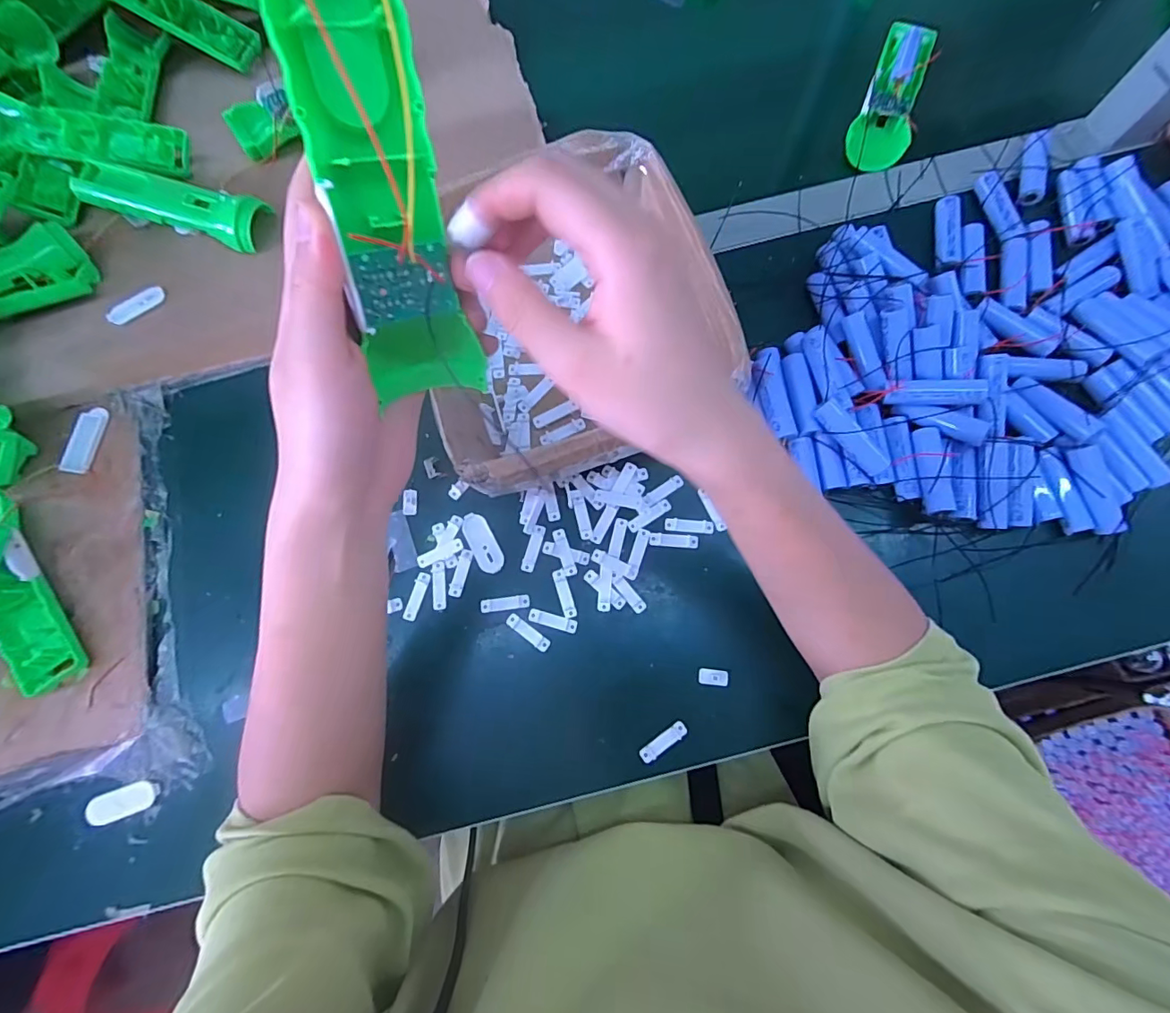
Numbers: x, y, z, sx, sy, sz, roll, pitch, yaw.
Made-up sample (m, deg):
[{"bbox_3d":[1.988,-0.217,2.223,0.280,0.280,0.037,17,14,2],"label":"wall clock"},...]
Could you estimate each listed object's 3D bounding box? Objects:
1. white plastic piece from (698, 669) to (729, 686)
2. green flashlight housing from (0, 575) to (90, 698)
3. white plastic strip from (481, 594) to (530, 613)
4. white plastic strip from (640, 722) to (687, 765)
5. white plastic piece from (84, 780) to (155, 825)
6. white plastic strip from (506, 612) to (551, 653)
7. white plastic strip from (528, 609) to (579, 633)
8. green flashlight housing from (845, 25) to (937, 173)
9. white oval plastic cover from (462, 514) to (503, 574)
[{"bbox_3d":[0.094,0.124,0.372,0.021,0.004,0.010,5,77,4],"label":"white plastic piece"},{"bbox_3d":[-0.410,0.095,0.381,0.041,0.018,0.086,-33,77,-5],"label":"green flashlight housing"},{"bbox_3d":[-0.061,0.074,0.393,0.038,0.004,0.009,-9,76,1],"label":"white plastic strip"},{"bbox_3d":[0.056,0.168,0.366,0.038,0.004,0.010,-36,78,-6],"label":"white plastic strip"},{"bbox_3d":[-0.333,0.213,0.368,0.044,0.008,0.021,-18,76,-2],"label":"white plastic piece"},{"bbox_3d":[-0.043,0.095,0.386,0.038,0.004,0.010,36,81,10],"label":"white plastic strip"},{"bbox_3d":[-0.024,0.087,0.388,0.037,0.004,0.010,15,78,6],"label":"white plastic strip"},{"bbox_3d":[0.287,-0.385,0.477,0.048,0.029,0.152,22,84,3],"label":"green flashlight housing"},{"bbox_3d":[-0.081,0.028,0.404,0.020,0.005,0.050,-29,77,-4],"label":"white oval plastic cover"}]

